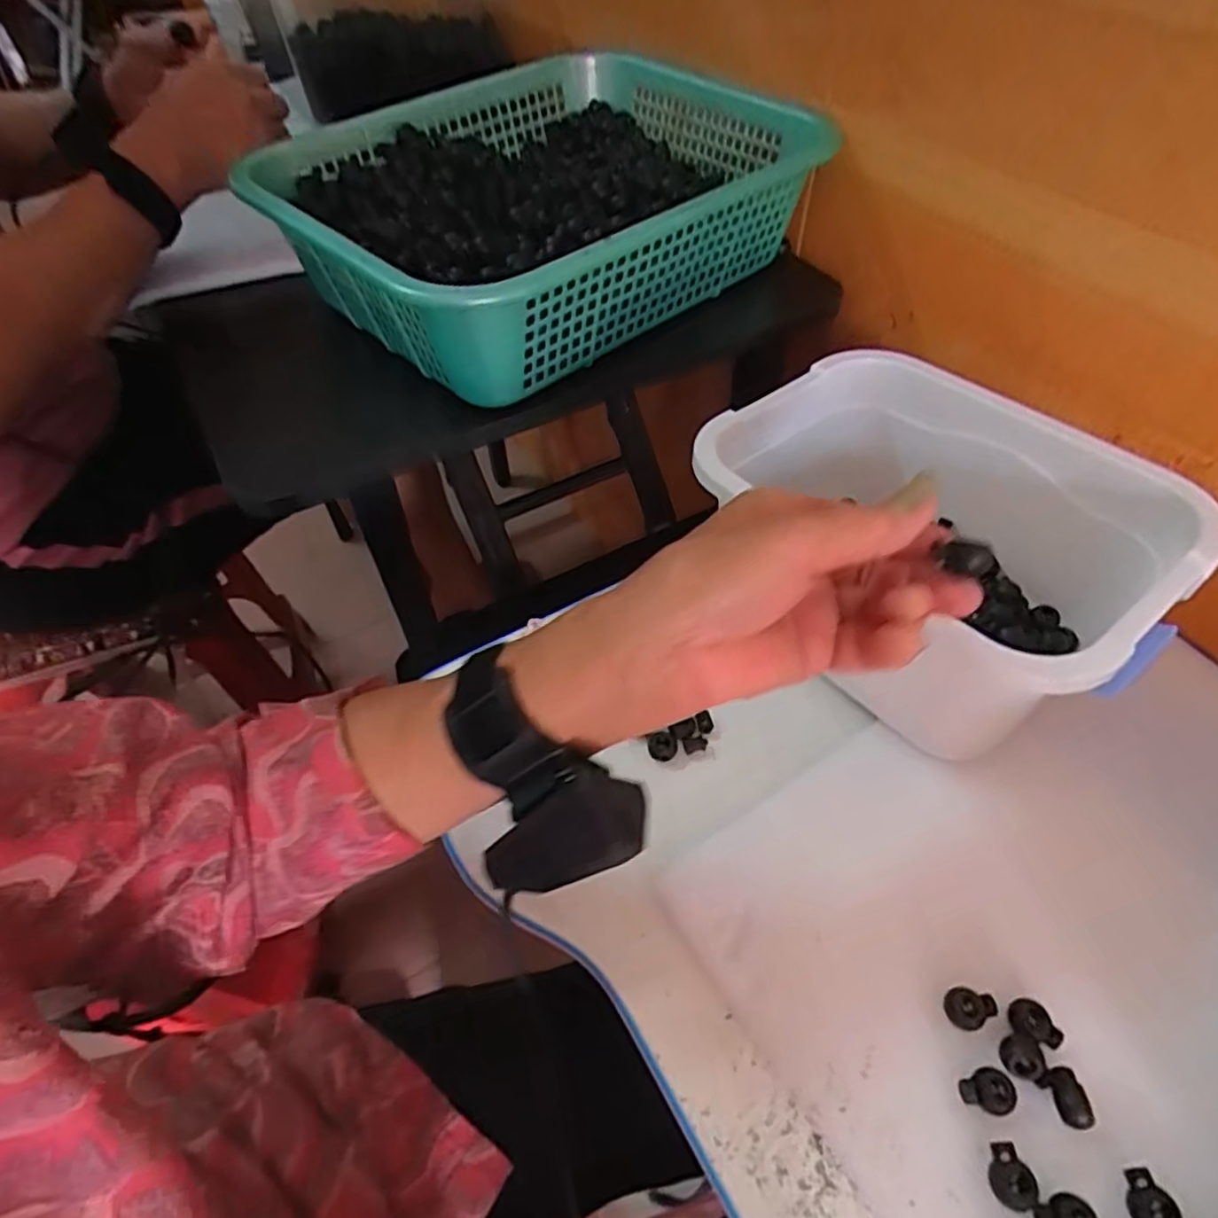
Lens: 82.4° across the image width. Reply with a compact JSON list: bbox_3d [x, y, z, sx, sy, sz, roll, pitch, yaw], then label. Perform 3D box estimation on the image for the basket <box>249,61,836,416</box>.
[{"bbox_3d":[-0.058,-0.317,0.556,0.319,0.107,0.381,36,61,26],"label":"basket"}]

